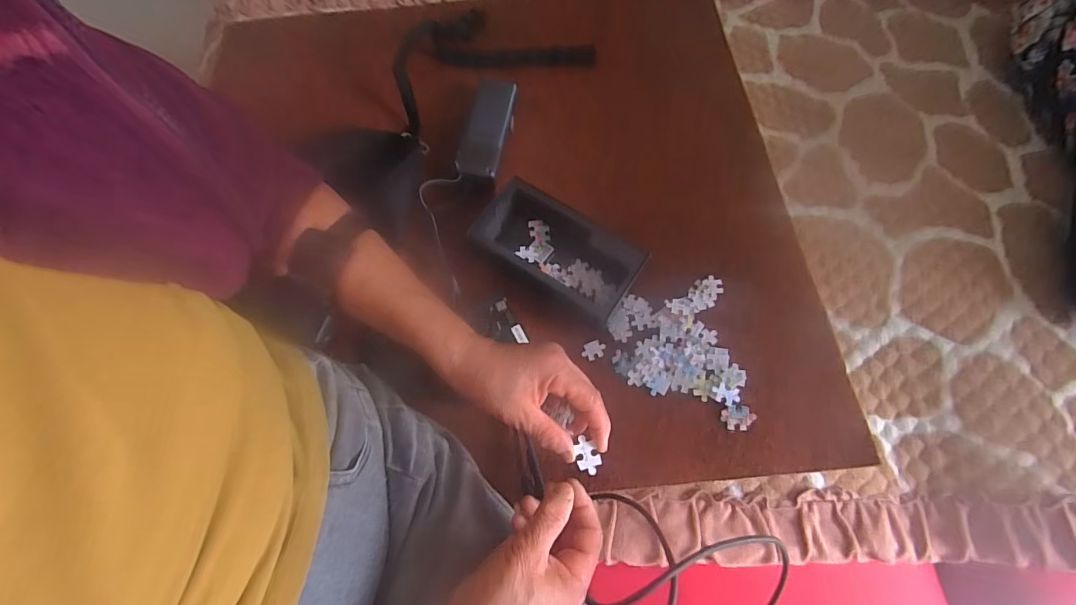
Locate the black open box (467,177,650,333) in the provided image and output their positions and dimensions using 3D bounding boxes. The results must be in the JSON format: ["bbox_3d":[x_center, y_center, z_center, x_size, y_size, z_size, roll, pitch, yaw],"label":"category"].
[{"bbox_3d":[0.019,-0.060,0.522,0.189,0.053,0.100,34,72,13],"label":"black open box"}]

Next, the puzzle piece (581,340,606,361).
[{"bbox_3d":[0.064,0.056,0.526,0.028,0.004,0.020,-18,73,2],"label":"puzzle piece"}]

